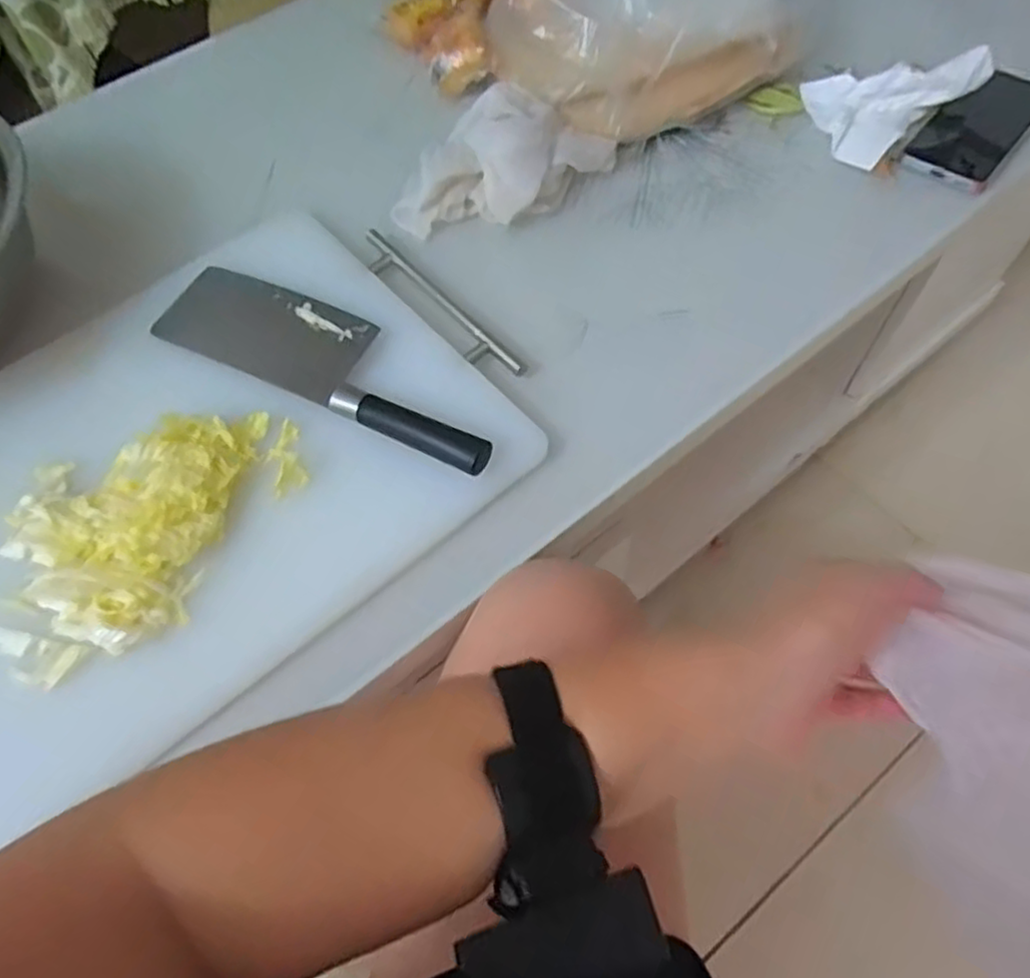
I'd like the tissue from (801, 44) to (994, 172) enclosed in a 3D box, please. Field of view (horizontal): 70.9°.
[{"bbox_3d":[0.325,-0.354,0.645,0.131,0.048,0.113,-31,64,-14],"label":"tissue"}]

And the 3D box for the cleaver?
[{"bbox_3d":[-0.140,-0.097,0.537,0.286,0.026,0.078,25,65,16],"label":"cleaver"}]

